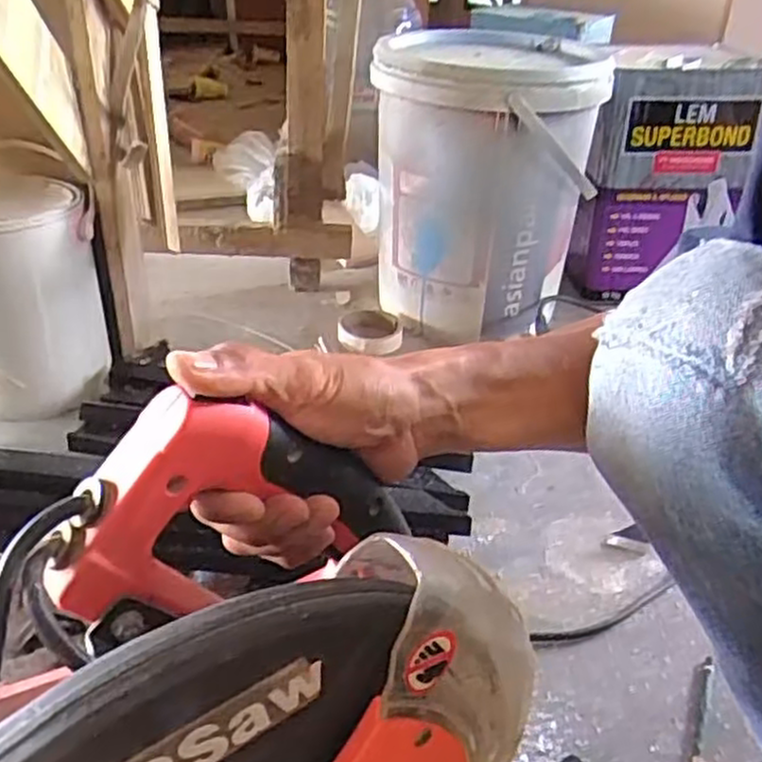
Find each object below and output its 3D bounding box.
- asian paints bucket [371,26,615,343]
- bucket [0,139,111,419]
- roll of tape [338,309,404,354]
[{"bbox_3d":[0.128,-0.269,1.068,0.268,0.360,0.271,3,31,-2],"label":"asian paints bucket"},{"bbox_3d":[-0.421,-0.100,0.893,0.171,0.237,0.165,-10,34,-23],"label":"bucket"},{"bbox_3d":[-0.016,-0.070,1.071,0.088,0.024,0.089,2,31,-3],"label":"roll of tape"}]

